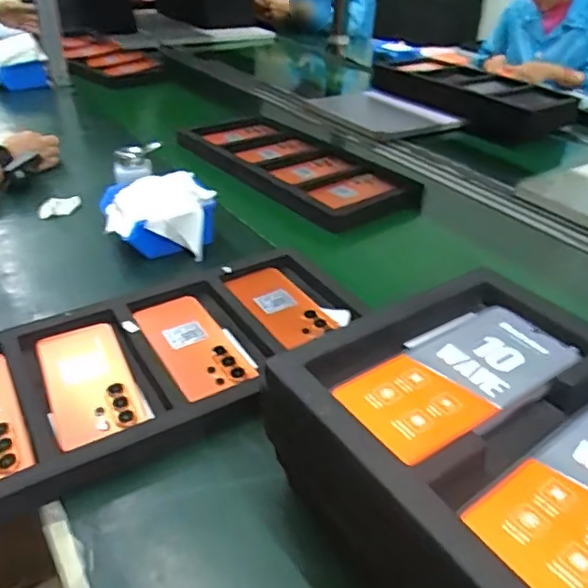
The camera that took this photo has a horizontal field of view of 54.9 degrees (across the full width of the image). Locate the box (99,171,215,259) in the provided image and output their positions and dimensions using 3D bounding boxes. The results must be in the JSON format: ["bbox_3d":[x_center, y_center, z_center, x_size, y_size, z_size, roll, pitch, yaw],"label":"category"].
[{"bbox_3d":[-0.193,-0.110,0.820,0.150,0.079,0.137,-9,37,-19],"label":"box"}]

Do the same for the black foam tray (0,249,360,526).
[{"bbox_3d":[-0.145,0.071,0.597,0.486,0.036,0.235,-19,40,-26],"label":"black foam tray"}]

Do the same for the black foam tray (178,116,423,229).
[{"bbox_3d":[-0.013,-0.245,1.105,0.246,0.063,0.524,-25,44,-35],"label":"black foam tray"}]

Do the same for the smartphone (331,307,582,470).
[{"bbox_3d":[0.114,0.055,0.390,0.172,0.008,0.078,-18,40,-29],"label":"smartphone"}]

